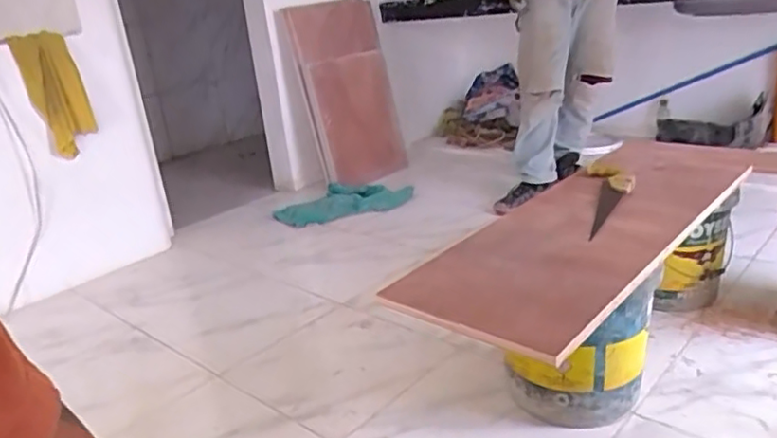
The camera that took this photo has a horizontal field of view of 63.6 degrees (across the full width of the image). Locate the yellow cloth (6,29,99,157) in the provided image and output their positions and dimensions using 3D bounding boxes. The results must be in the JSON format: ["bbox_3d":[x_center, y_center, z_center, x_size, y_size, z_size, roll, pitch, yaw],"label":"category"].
[{"bbox_3d":[-0.911,-0.340,1.722,0.146,0.345,0.055,-19,15,-14],"label":"yellow cloth"}]

